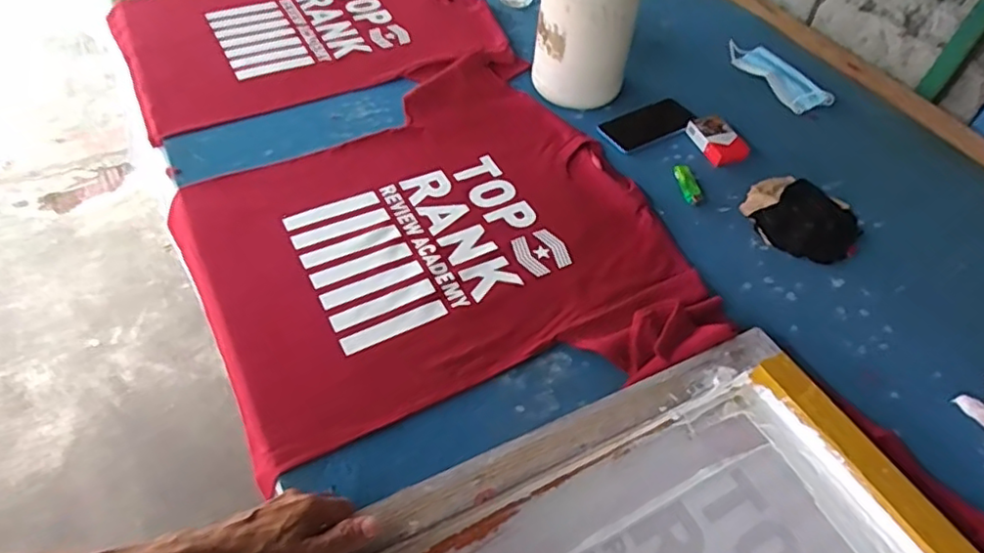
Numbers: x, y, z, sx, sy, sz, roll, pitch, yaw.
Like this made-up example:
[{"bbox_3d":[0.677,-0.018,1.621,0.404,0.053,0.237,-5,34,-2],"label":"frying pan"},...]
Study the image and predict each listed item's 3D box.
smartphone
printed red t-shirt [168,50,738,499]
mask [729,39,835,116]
[{"bbox_3d":[0.254,-0.245,0.988,0.162,0.014,0.081,-22,56,-20],"label":"smartphone"},{"bbox_3d":[-0.068,-0.047,0.789,0.578,0.029,0.565,-23,56,-20],"label":"printed red t-shirt"},{"bbox_3d":[0.513,-0.364,1.104,0.093,0.016,0.199,-28,58,-23],"label":"mask"}]

